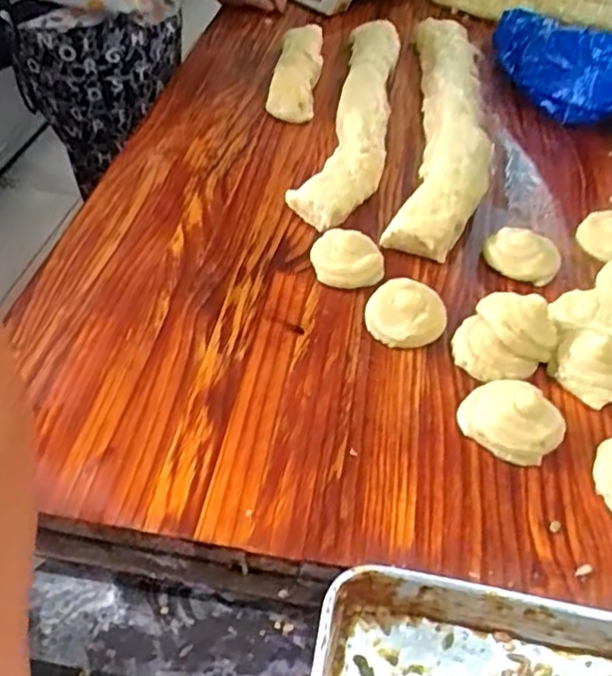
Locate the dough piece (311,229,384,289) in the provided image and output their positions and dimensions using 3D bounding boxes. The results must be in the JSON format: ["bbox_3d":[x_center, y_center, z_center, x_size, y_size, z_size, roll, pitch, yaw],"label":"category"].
[{"bbox_3d":[0.045,-0.089,0.731,0.078,0.024,0.070,3,48,3],"label":"dough piece"}]

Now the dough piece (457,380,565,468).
[{"bbox_3d":[0.181,0.067,0.585,0.084,0.033,0.068,33,56,26],"label":"dough piece"}]

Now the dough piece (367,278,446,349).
[{"bbox_3d":[0.103,-0.030,0.677,0.079,0.031,0.072,12,49,10],"label":"dough piece"}]

